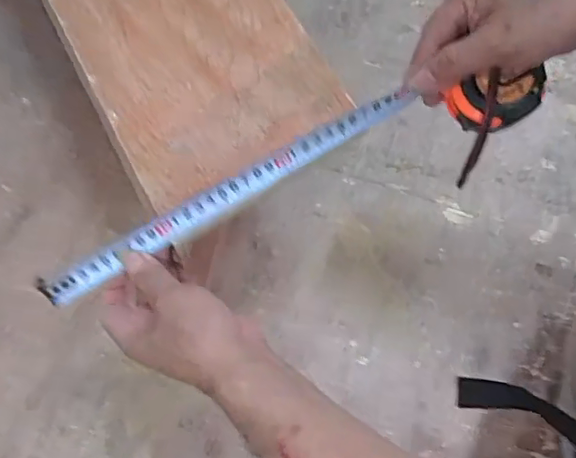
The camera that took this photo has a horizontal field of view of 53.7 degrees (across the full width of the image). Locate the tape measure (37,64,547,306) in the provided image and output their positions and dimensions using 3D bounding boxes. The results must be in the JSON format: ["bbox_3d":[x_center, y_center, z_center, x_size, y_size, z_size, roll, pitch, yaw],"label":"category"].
[{"bbox_3d":[-0.003,-0.028,0.412,0.379,0.031,0.068,-22,67,5],"label":"tape measure"}]

